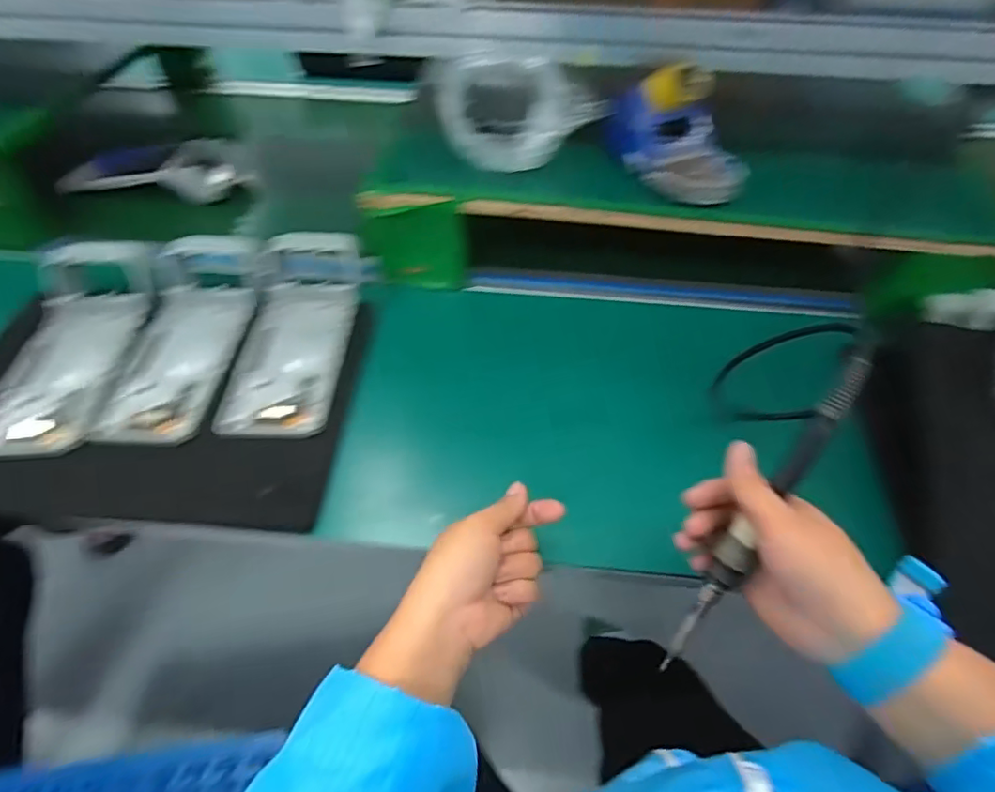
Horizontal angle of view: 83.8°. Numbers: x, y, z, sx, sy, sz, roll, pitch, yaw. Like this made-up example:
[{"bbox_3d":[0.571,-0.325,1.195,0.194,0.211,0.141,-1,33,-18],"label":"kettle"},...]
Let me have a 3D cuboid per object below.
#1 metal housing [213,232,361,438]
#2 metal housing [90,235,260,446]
[{"bbox_3d":[-0.183,-0.061,0.501,0.091,0.041,0.211,2,53,-2],"label":"metal housing"},{"bbox_3d":[-0.281,-0.057,0.498,0.091,0.036,0.221,2,53,-2],"label":"metal housing"}]

